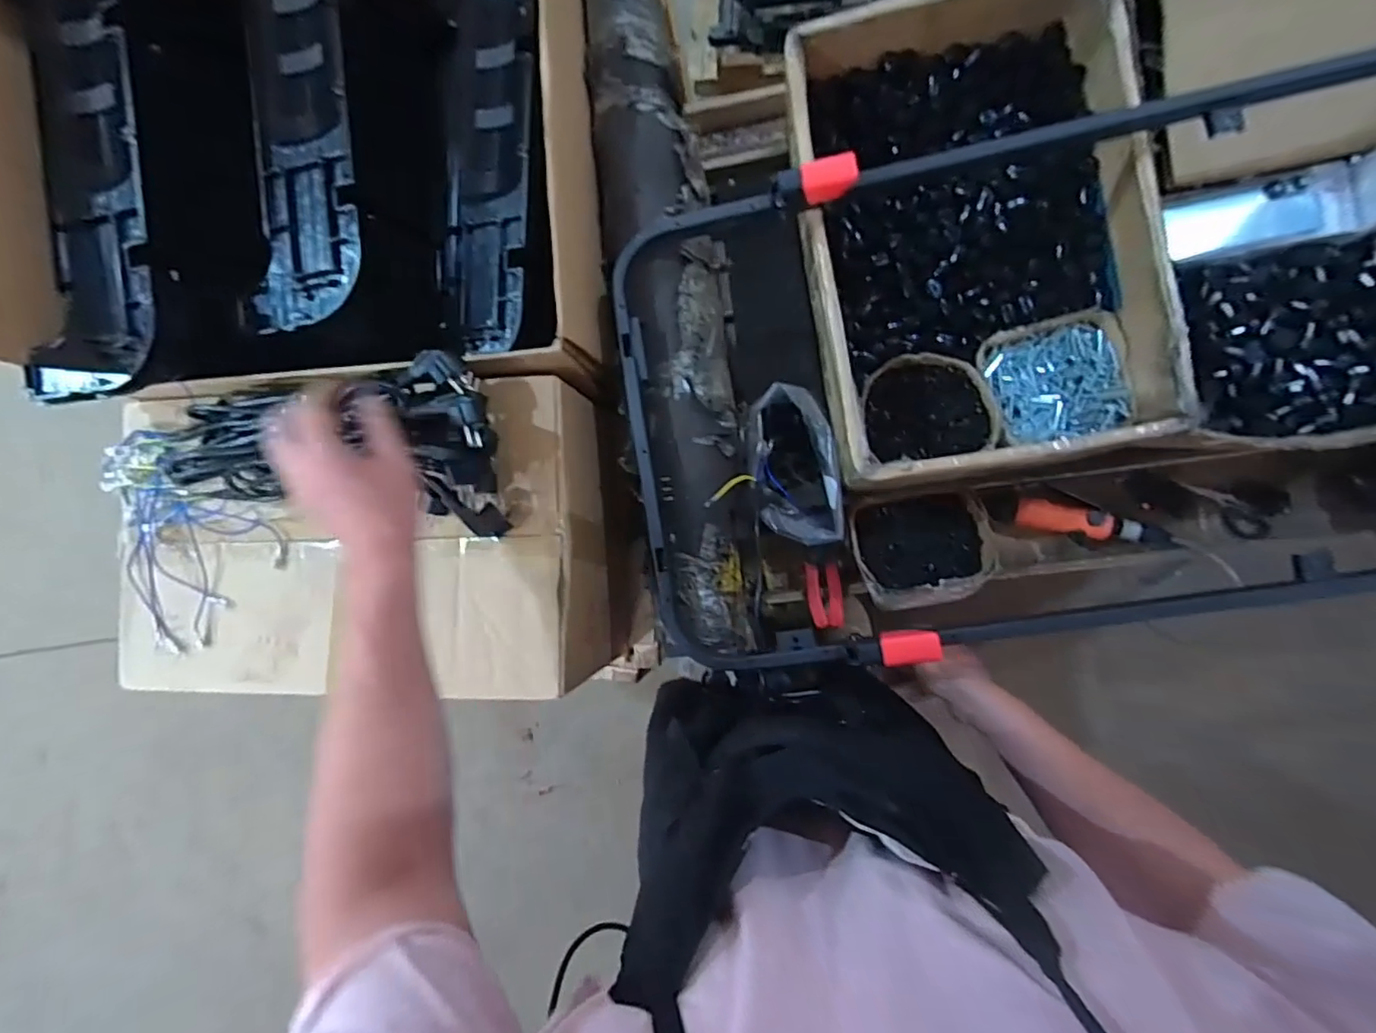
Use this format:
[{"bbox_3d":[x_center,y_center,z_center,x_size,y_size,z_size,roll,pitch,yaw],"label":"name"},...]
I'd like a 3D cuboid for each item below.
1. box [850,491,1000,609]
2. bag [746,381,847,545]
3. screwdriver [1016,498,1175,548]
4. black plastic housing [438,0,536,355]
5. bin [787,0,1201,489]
[{"bbox_3d":[0.301,0.037,0.776,0.170,0.063,0.144,-9,87,8],"label":"box"},{"bbox_3d":[0.138,-0.060,0.791,0.108,0.113,0.199,-12,87,8],"label":"bag"},{"bbox_3d":[0.533,0.014,0.794,0.186,0.038,0.044,14,91,9],"label":"screwdriver"},{"bbox_3d":[-0.236,-0.427,0.700,0.175,0.067,0.460,4,89,9],"label":"black plastic housing"},{"bbox_3d":[0.330,-0.320,0.724,0.367,0.150,0.546,-8,87,8],"label":"bin"}]

